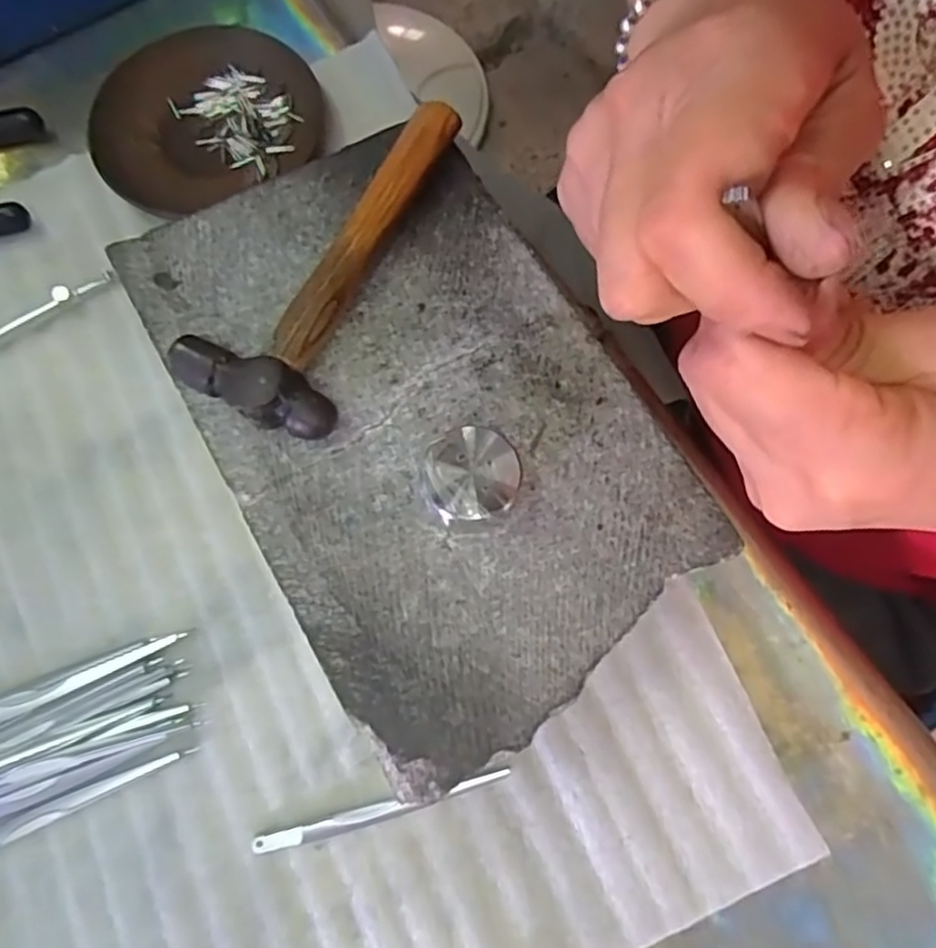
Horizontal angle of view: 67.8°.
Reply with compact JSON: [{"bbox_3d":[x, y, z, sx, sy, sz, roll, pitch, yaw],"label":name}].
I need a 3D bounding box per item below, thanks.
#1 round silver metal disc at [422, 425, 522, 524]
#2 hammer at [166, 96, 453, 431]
[{"bbox_3d":[0.002,0.002,0.247,0.031,0.021,0.031,0,74,0],"label":"round silver metal disc"},{"bbox_3d":[-0.052,-0.089,0.274,0.060,0.022,0.152,23,75,7],"label":"hammer"}]

